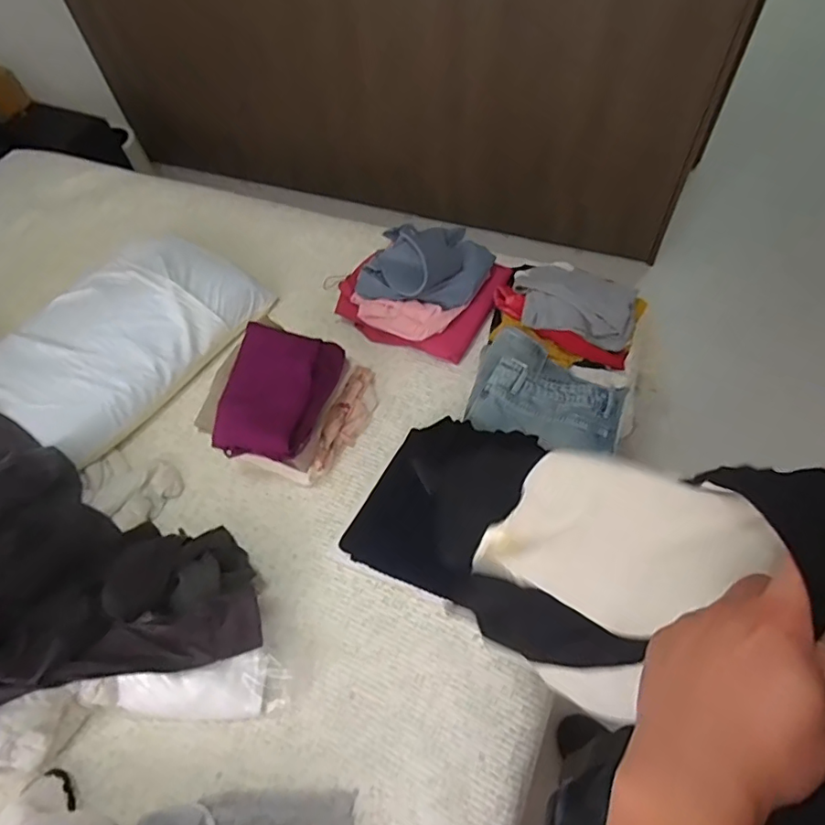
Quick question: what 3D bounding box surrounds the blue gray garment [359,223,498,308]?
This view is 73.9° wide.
[{"bbox_3d":[0.025,-0.327,1.146,0.273,0.099,0.203,8,59,9],"label":"blue gray garment"}]

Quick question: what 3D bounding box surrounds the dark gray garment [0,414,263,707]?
[{"bbox_3d":[-0.587,0.212,0.876,0.461,0.248,0.606,-33,62,-16],"label":"dark gray garment"}]

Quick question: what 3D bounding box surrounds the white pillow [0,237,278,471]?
[{"bbox_3d":[-0.665,-0.135,1.175,0.386,0.115,0.667,28,64,20],"label":"white pillow"}]

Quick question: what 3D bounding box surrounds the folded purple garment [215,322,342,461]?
[{"bbox_3d":[-0.240,-0.041,0.965,0.181,0.079,0.228,9,59,9],"label":"folded purple garment"}]

